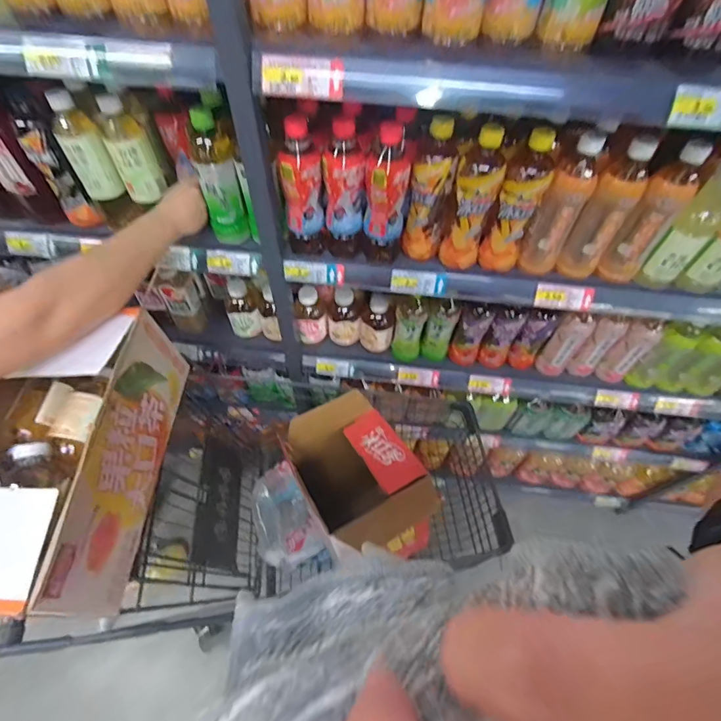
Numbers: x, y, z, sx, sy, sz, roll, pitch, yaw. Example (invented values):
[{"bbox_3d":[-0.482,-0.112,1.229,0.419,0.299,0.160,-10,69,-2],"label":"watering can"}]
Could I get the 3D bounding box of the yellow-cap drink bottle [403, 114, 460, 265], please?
[{"bbox_3d":[0.113,-0.261,0.623,0.071,0.202,0.069,10,55,5],"label":"yellow-cap drink bottle"}]

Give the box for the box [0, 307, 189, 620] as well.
[{"bbox_3d":[-0.429,0.120,0.536,0.262,0.163,0.373,2,55,-1],"label":"box"}]

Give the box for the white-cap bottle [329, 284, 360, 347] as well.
[{"bbox_3d":[-0.036,-0.095,0.895,0.073,0.131,0.053,-1,55,-3],"label":"white-cap bottle"}]

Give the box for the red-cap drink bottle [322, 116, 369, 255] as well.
[{"bbox_3d":[-0.024,-0.264,0.625,0.066,0.204,0.067,-1,55,-3],"label":"red-cap drink bottle"}]

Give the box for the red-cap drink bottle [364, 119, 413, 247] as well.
[{"bbox_3d":[0.042,-0.256,0.599,0.065,0.181,0.052,8,55,3],"label":"red-cap drink bottle"}]

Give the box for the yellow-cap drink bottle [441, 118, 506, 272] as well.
[{"bbox_3d":[0.174,-0.238,0.607,0.060,0.201,0.062,-36,63,-24],"label":"yellow-cap drink bottle"}]

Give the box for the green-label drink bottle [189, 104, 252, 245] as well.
[{"bbox_3d":[-0.227,-0.292,0.643,0.060,0.207,0.068,-14,56,-12],"label":"green-label drink bottle"}]

